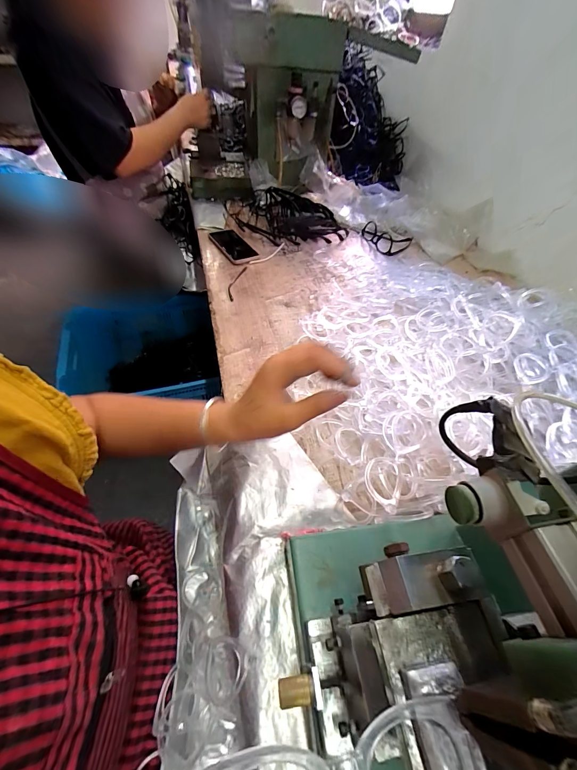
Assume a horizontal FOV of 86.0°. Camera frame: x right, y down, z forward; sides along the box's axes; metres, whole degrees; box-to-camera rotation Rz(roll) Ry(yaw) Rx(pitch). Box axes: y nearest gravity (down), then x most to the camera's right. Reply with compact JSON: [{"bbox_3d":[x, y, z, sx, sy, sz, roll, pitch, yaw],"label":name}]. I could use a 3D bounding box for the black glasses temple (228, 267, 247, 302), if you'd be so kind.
[{"bbox_3d":[-0.131,-0.255,0.769,0.022,0.010,0.152,9,52,2],"label":"black glasses temple"}]

